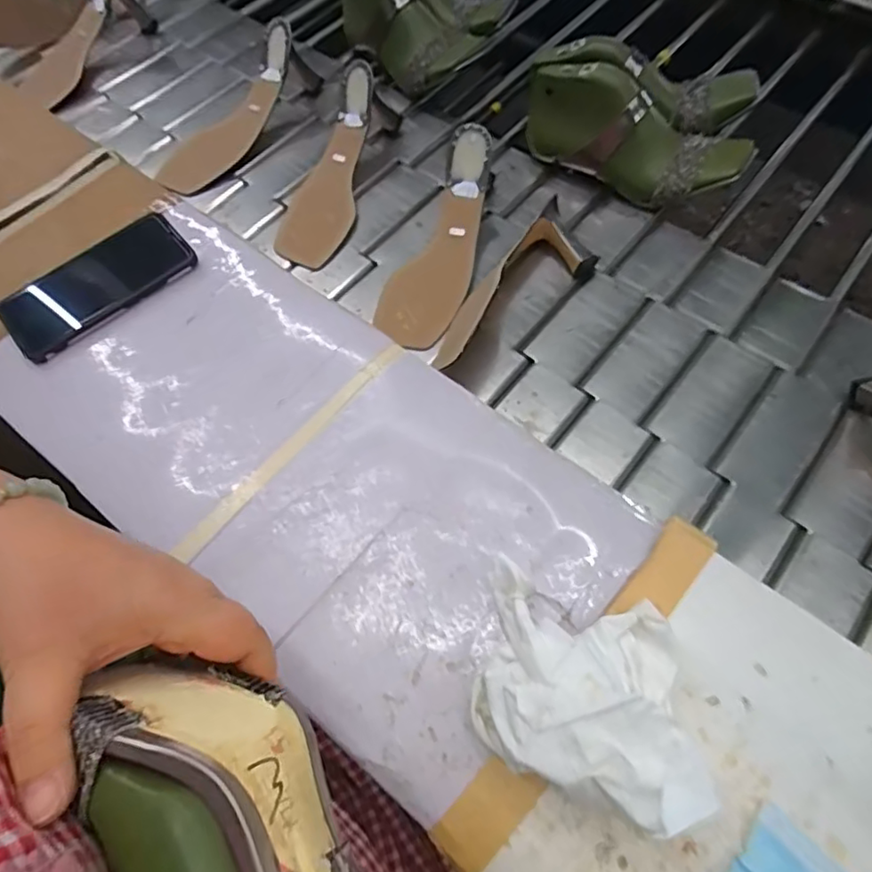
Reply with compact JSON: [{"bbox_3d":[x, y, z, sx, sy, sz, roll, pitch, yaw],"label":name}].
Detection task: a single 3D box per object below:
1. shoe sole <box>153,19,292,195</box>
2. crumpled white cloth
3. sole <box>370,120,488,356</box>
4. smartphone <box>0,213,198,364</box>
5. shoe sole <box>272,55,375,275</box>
[{"bbox_3d":[-0.229,-0.364,0.662,0.081,0.049,0.225,40,92,19],"label":"shoe sole"},{"bbox_3d":[0.088,0.144,0.331,0.130,0.057,0.113,13,65,10],"label":"crumpled white cloth"},{"bbox_3d":[0.006,-0.187,0.561,0.075,0.051,0.221,18,83,9],"label":"sole"},{"bbox_3d":[-0.303,-0.139,0.515,0.163,0.015,0.077,-38,75,-16],"label":"smartphone"},{"bbox_3d":[-0.111,-0.280,0.606,0.077,0.049,0.221,15,80,7],"label":"shoe sole"}]

